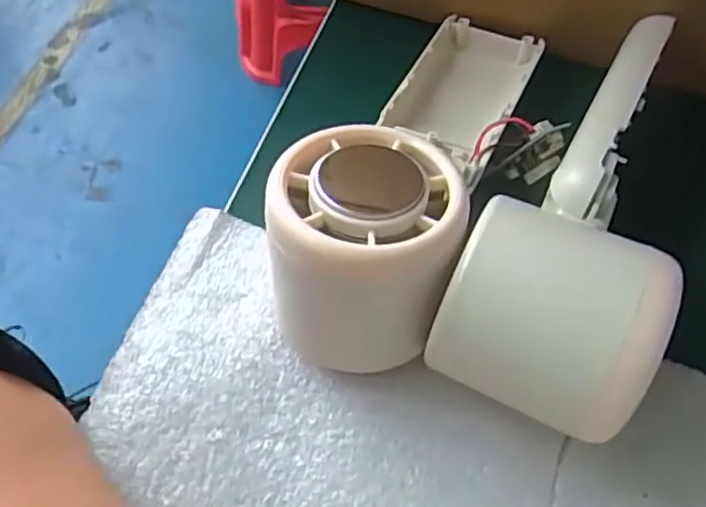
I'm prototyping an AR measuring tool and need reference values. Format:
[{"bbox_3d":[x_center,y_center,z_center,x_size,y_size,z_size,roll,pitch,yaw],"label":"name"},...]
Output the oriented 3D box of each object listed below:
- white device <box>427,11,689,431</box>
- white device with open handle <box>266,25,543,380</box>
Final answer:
[{"bbox_3d":[0.078,-0.022,0.224,0.057,0.054,0.160,24,62,9],"label":"white device"},{"bbox_3d":[0.020,-0.030,0.242,0.056,0.064,0.168,19,40,9],"label":"white device with open handle"}]

